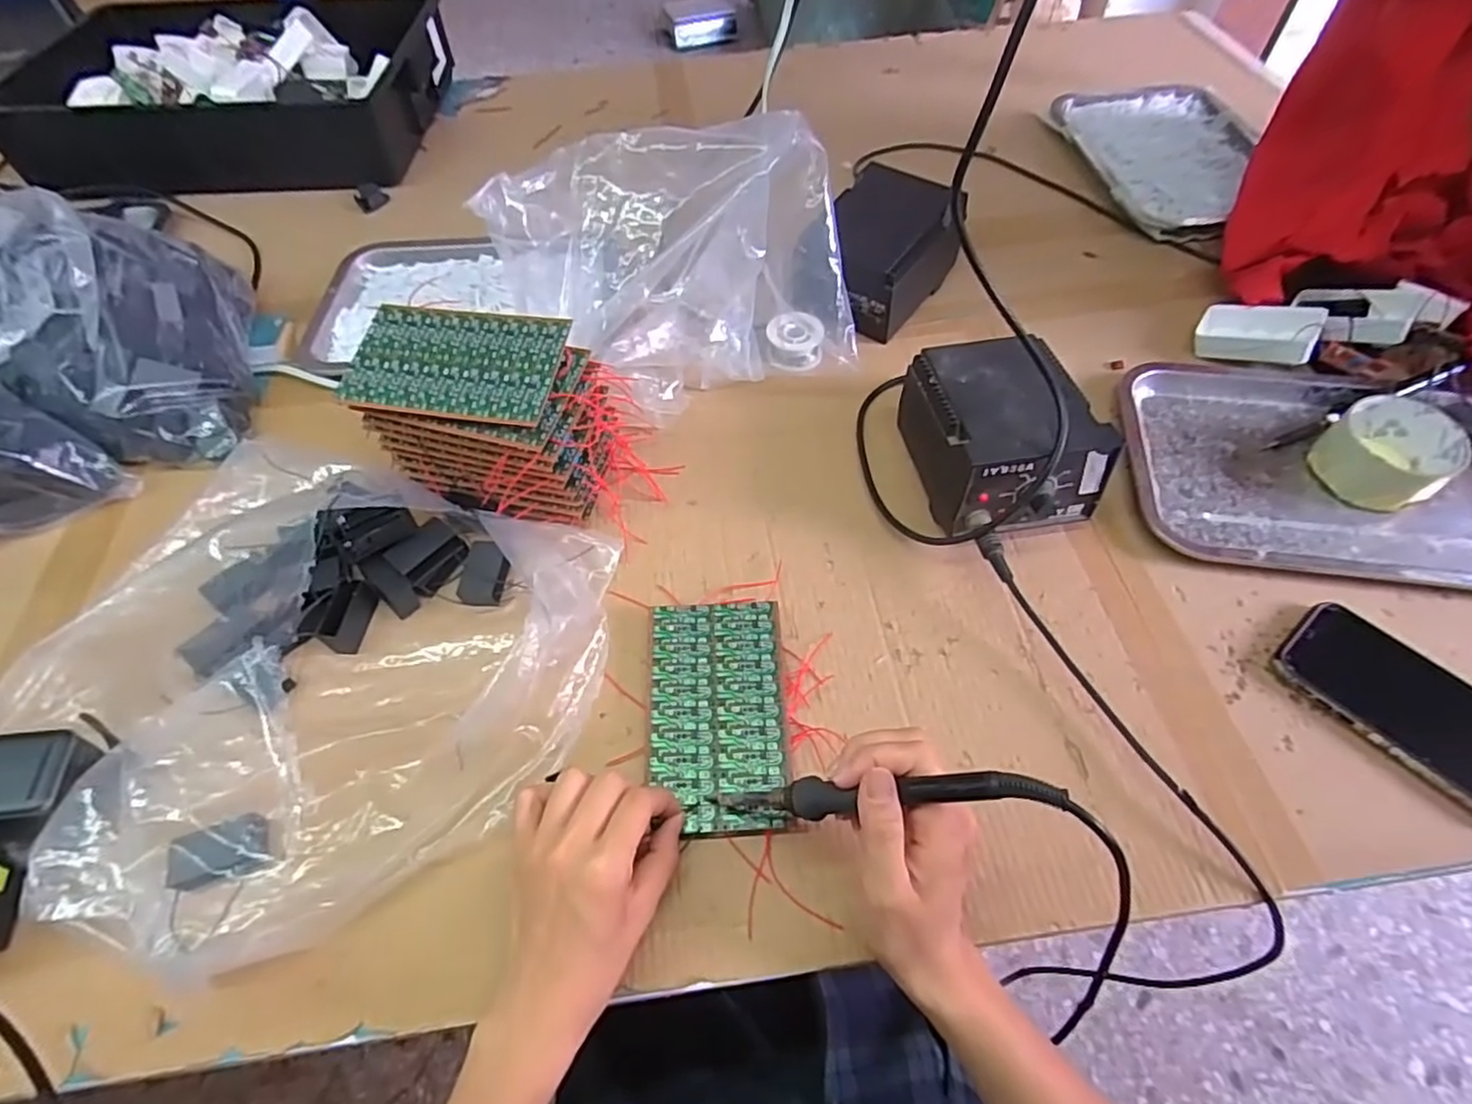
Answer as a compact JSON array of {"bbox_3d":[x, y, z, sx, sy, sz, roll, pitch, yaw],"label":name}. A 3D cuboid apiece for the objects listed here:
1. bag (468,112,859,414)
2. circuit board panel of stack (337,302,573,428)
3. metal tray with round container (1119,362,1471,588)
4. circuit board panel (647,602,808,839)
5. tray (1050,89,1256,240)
[{"bbox_3d":[-0.056,-0.248,0.597,0.298,0.177,0.167,-5,56,-1],"label":"bag"},{"bbox_3d":[-0.206,-0.141,0.507,0.153,0.006,0.093,8,67,8],"label":"circuit board panel of stack"},{"bbox_3d":[0.480,-0.079,0.541,0.311,0.051,0.222,4,56,5],"label":"metal tray with round container"},{"bbox_3d":[-0.012,0.108,0.465,0.093,0.011,0.158,-3,56,0],"label":"circuit board panel"},{"bbox_3d":[0.528,-0.477,0.820,0.215,0.021,0.322,-5,56,-1],"label":"tray"}]

